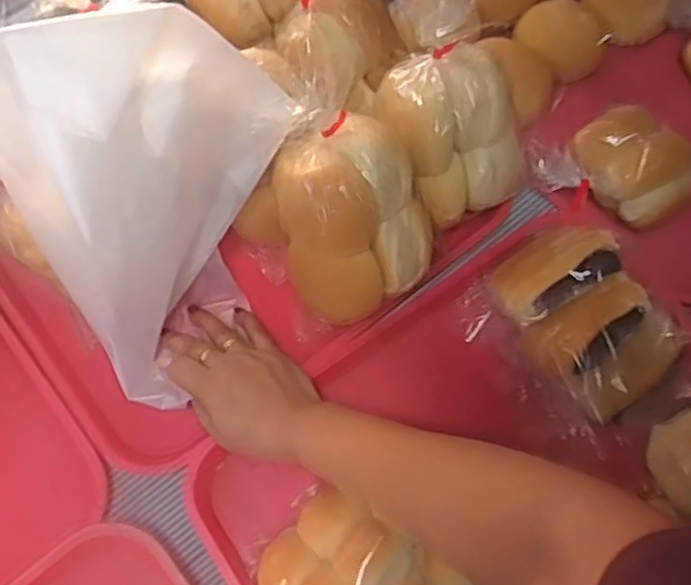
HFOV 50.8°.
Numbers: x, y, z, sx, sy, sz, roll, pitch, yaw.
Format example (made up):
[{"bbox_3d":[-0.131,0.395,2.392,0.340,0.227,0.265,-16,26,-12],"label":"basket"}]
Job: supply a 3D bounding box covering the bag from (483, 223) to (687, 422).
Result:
[{"bbox_3d":[0.189,0.017,0.569,0.108,0.049,0.147,-26,70,-9],"label":"bag"}]

